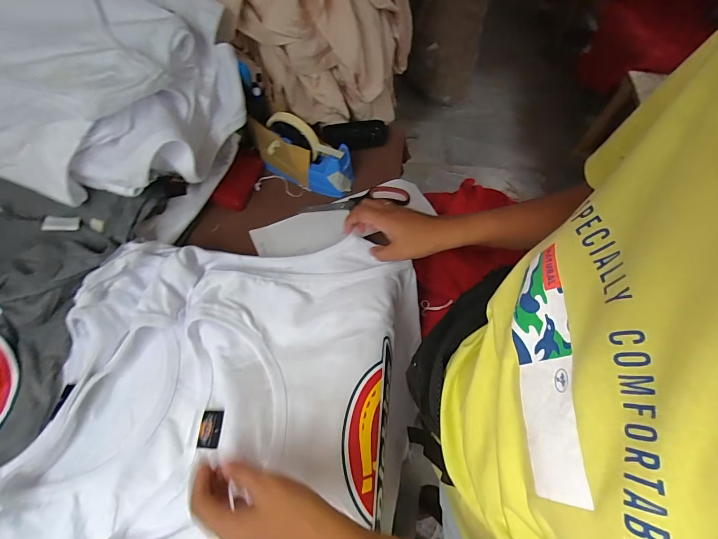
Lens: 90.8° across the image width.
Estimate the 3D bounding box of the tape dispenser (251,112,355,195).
[{"bbox_3d":[-0.091,-0.181,0.560,0.164,0.098,0.048,19,64,8],"label":"tape dispenser"}]

